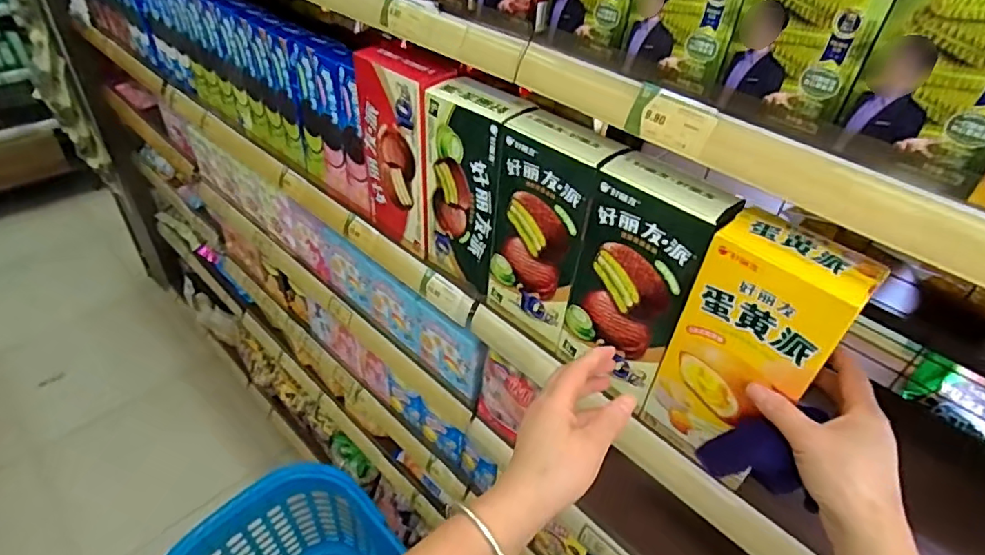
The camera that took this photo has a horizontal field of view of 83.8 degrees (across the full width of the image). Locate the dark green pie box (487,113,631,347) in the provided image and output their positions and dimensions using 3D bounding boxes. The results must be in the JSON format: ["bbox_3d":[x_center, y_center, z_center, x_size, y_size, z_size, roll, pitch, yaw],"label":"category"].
[{"bbox_3d":[0.058,-0.044,0.585,0.123,0.229,0.058,34,49,30],"label":"dark green pie box"}]

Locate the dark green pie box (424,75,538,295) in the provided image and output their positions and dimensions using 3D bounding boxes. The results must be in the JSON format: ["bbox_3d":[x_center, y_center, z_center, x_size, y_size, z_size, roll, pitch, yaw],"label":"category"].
[{"bbox_3d":[-0.024,-0.101,0.652,0.069,0.240,0.114,-31,51,-34],"label":"dark green pie box"}]

